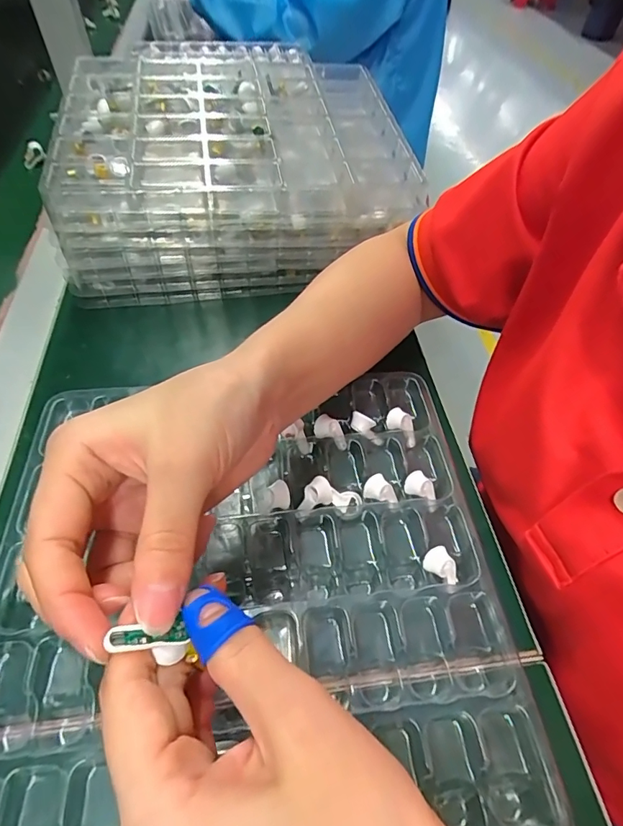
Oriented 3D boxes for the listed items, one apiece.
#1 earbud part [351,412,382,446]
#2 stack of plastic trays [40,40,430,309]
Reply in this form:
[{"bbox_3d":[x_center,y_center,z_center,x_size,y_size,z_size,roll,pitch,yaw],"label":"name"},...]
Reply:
[{"bbox_3d":[0.036,0.011,0.304,0.027,0.008,0.012,47,59,-5],"label":"earbud part"},{"bbox_3d":[-0.071,-0.236,0.455,0.302,0.099,0.248,-7,52,-7],"label":"stack of plastic trays"}]

